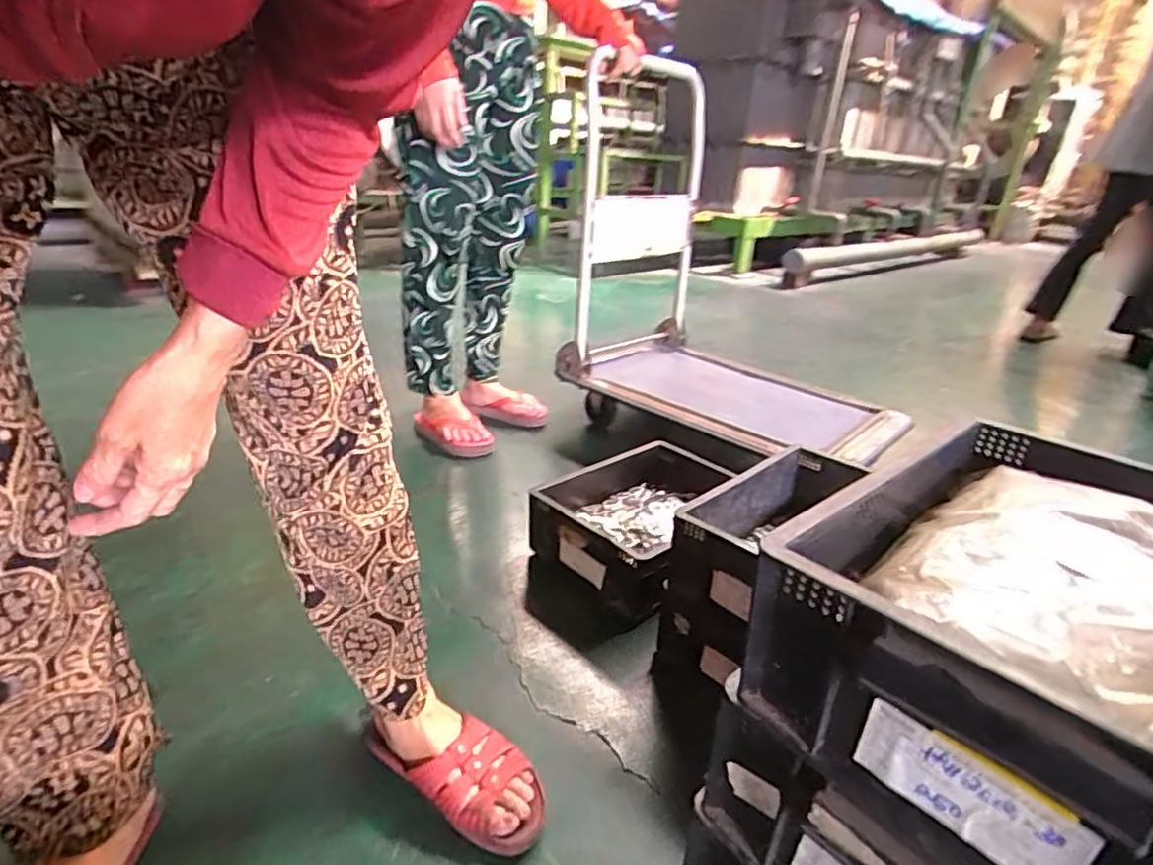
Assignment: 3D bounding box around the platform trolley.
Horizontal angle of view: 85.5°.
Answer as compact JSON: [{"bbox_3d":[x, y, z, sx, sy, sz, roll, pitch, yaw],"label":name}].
[{"bbox_3d":[0.328,-0.343,1.322,0.453,0.724,0.713,-18,34,-41],"label":"platform trolley"}]

